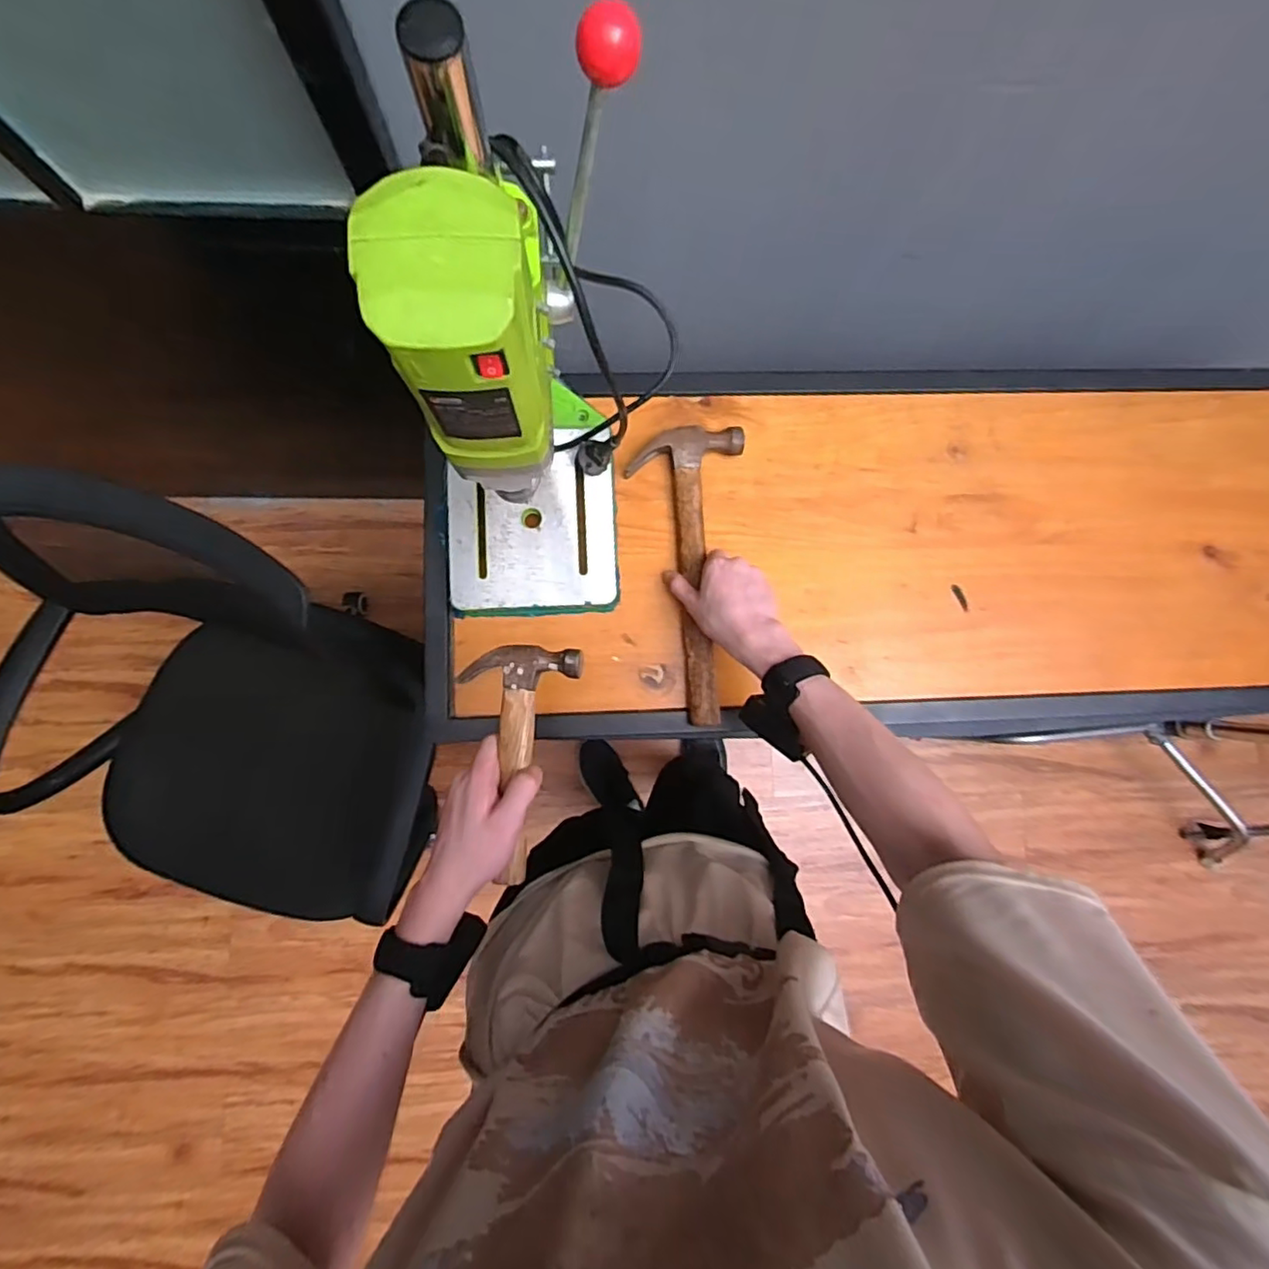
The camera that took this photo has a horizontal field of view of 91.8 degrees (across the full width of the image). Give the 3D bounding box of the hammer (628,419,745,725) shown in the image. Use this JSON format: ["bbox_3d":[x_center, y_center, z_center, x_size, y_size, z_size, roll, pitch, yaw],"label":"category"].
[{"bbox_3d":[0.060,-0.065,0.649,0.116,0.023,0.316,-2,85,0],"label":"hammer"}]

